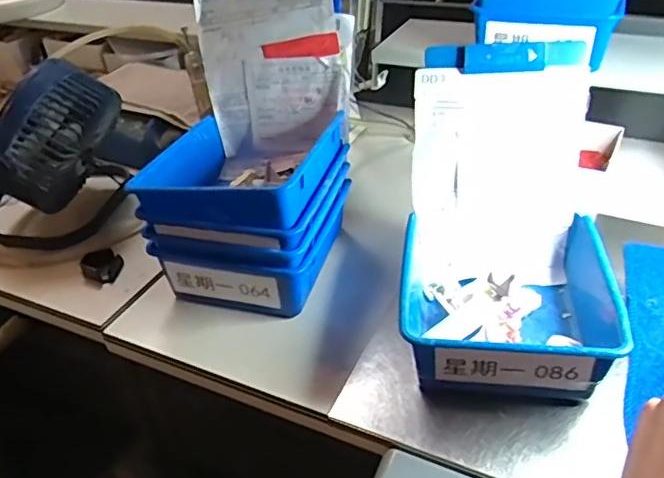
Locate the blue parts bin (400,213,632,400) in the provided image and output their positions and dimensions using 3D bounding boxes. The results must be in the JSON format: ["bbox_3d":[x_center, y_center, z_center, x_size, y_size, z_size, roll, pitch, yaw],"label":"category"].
[{"bbox_3d":[0.148,0.056,0.482,0.173,0.076,0.168,3,37,9],"label":"blue parts bin"}]

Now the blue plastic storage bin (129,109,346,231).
[{"bbox_3d":[-0.082,-0.062,0.539,0.151,0.068,0.159,8,38,15],"label":"blue plastic storage bin"}]

